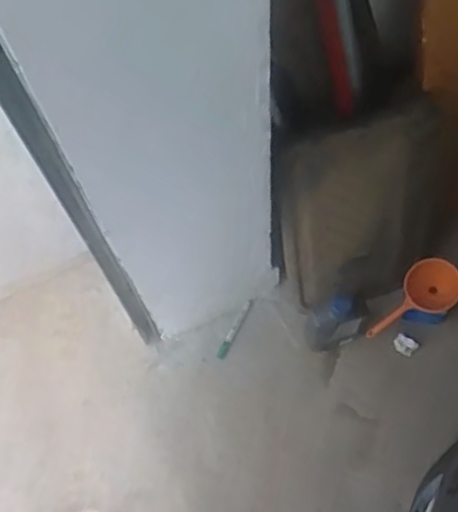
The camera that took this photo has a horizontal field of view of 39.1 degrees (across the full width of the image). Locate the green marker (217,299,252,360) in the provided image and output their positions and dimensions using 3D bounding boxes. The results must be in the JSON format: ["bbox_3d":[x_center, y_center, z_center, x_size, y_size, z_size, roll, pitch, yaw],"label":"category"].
[{"bbox_3d":[0.012,0.162,1.428,0.018,0.014,0.148,22,69,12],"label":"green marker"}]

